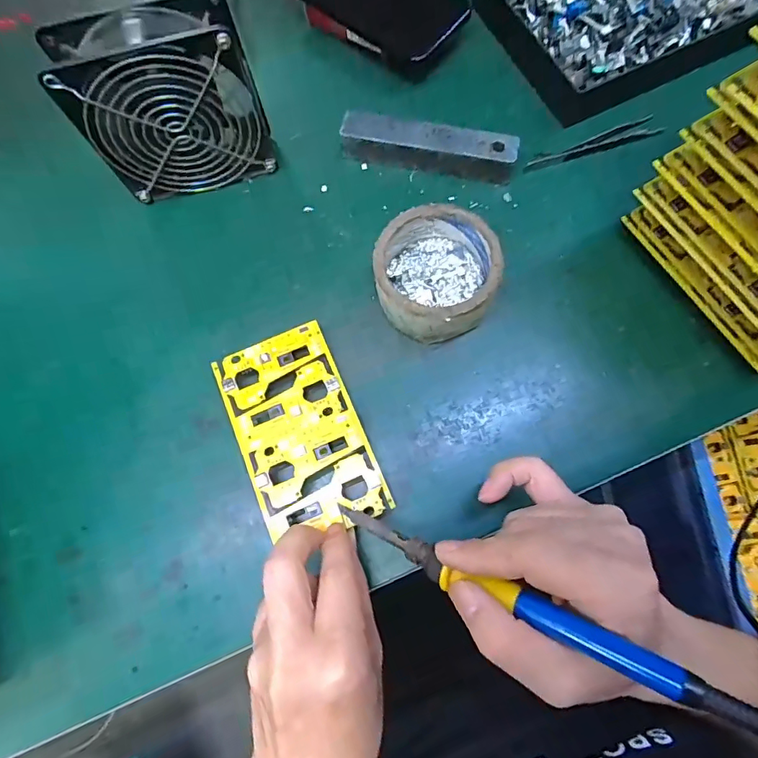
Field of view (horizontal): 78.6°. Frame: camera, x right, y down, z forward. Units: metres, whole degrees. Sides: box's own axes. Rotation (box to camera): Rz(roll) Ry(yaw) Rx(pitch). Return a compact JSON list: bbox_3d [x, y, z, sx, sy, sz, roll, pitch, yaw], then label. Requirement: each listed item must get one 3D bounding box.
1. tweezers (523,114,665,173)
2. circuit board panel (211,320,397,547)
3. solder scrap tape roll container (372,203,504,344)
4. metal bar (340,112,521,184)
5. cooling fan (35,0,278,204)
[{"bbox_3d":[0.173,-0.189,0.377,0.112,0.011,0.018,-18,74,-3],"label":"tweezers"},{"bbox_3d":[-0.054,0.034,0.308,0.079,0.004,0.137,-23,74,-5],"label":"circuit board panel"},{"bbox_3d":[0.040,-0.074,0.332,0.081,0.047,0.085,0,73,2],"label":"solder scrap tape roll container"},{"bbox_3d":[0.041,-0.186,0.374,0.136,0.029,0.030,13,74,6],"label":"metal bar"},{"bbox_3d":[-0.147,-0.193,0.338,0.118,0.118,0.048,-16,73,-3],"label":"cooling fan"}]

